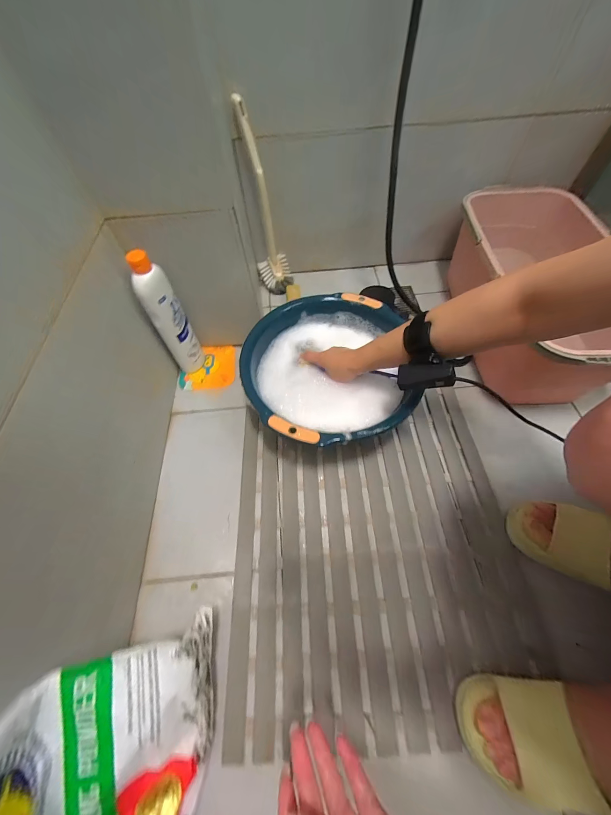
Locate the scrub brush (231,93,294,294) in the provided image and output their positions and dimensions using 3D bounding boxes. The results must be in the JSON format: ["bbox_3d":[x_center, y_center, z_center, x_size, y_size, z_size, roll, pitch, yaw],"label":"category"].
[{"bbox_3d":[-0.085,-0.439,0.653,0.083,0.350,0.089,-7,62,-2],"label":"scrub brush"}]

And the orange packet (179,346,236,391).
[{"bbox_3d":[-0.223,-0.096,0.663,0.123,0.013,0.122,-6,59,-2],"label":"orange packet"}]

